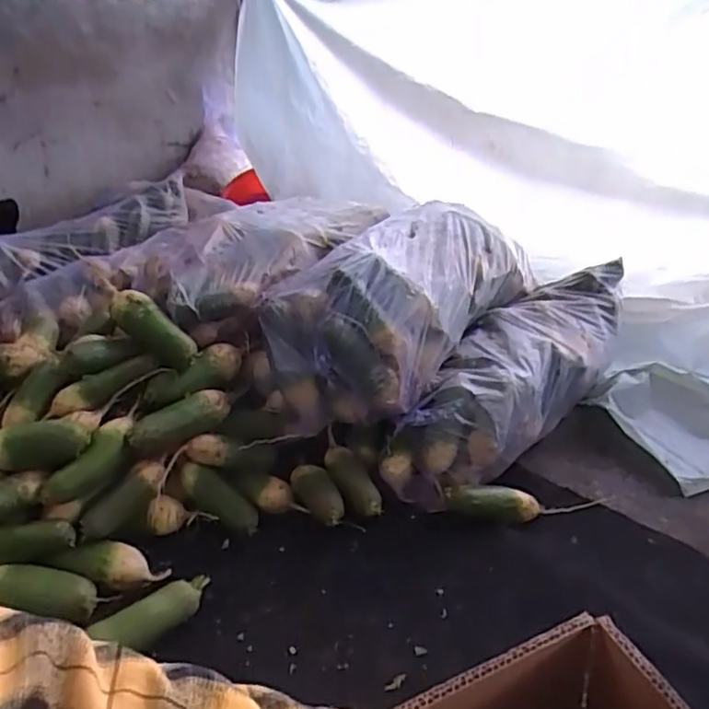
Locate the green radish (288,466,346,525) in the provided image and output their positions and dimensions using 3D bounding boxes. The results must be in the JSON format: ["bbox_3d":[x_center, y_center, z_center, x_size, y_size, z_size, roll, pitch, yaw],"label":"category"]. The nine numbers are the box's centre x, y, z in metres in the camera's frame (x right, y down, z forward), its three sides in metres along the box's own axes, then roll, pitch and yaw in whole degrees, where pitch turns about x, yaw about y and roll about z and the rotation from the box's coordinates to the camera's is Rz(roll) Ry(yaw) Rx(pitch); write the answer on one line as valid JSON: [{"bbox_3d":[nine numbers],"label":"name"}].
[{"bbox_3d":[-0.062,0.234,1.069,0.055,0.055,0.123,-19,36,-28],"label":"green radish"}]

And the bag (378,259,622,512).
[{"bbox_3d":[0.336,0.034,1.264,0.213,0.216,0.722,21,37,30],"label":"bag"}]

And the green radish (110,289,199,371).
[{"bbox_3d":[-0.343,-0.044,1.094,0.193,0.067,0.056,38,40,19],"label":"green radish"}]

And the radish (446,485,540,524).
[{"bbox_3d":[0.232,0.242,1.057,0.165,0.048,0.051,-2,31,-4],"label":"radish"}]

